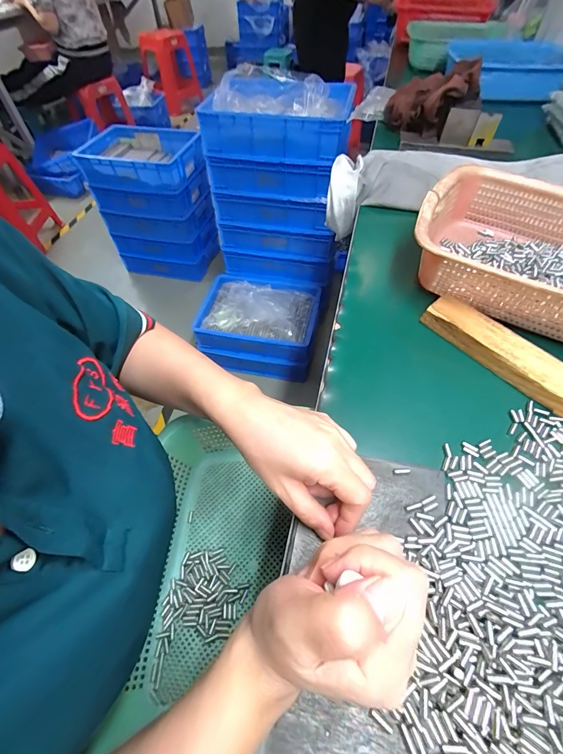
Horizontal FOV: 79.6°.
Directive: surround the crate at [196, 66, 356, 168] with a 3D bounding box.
[{"bbox_3d":[-0.008,-0.741,0.977,0.399,0.134,0.266,6,54,7],"label":"crate"}]

